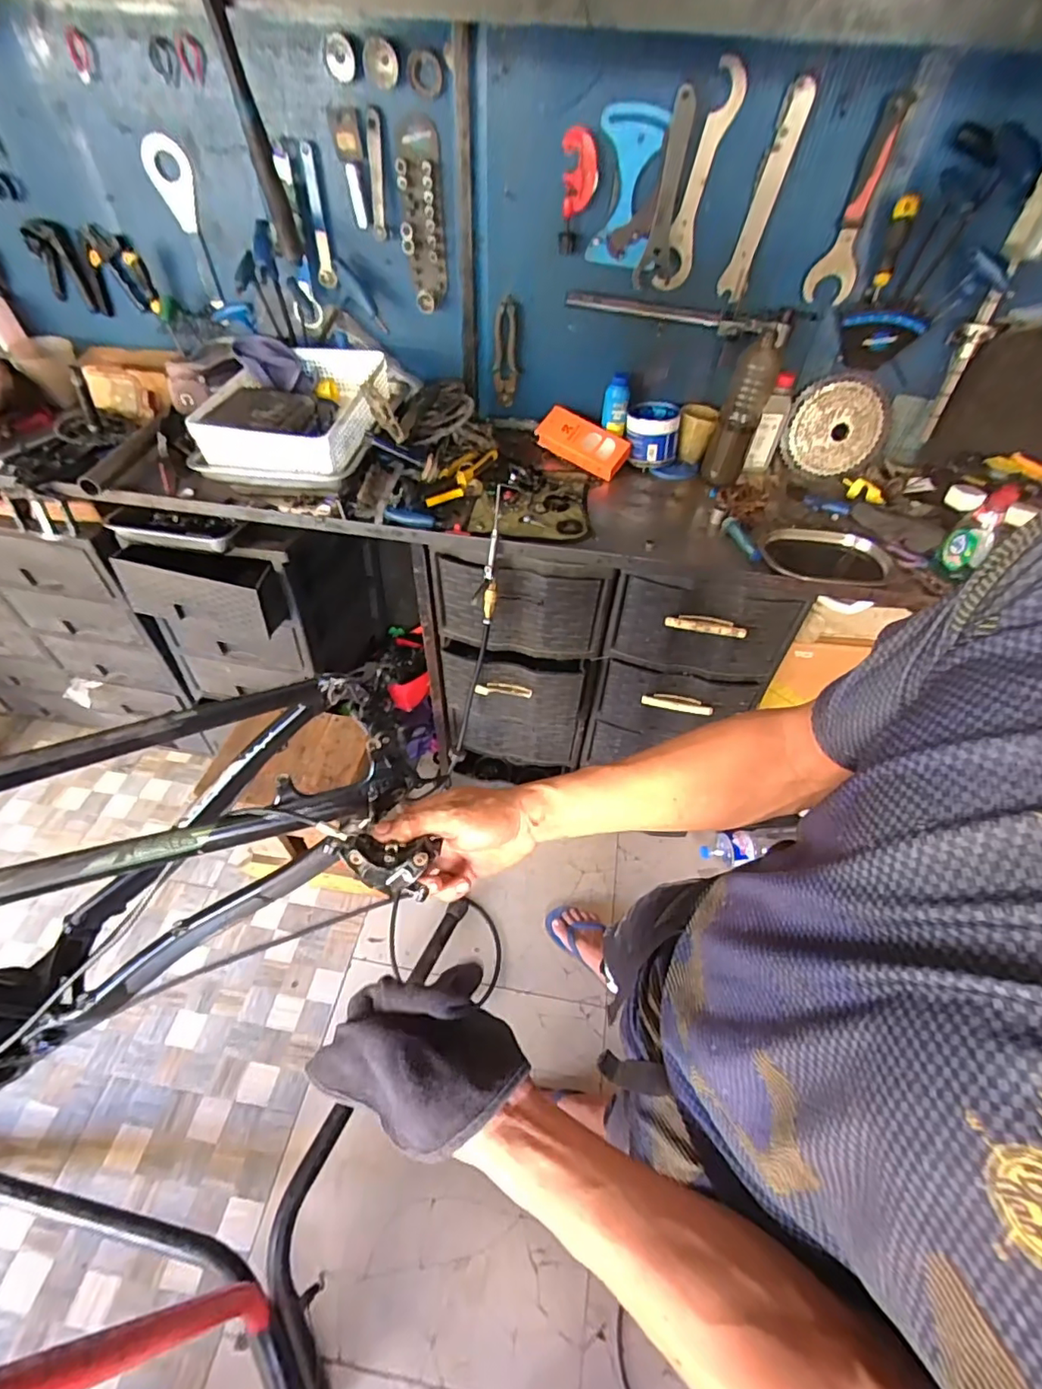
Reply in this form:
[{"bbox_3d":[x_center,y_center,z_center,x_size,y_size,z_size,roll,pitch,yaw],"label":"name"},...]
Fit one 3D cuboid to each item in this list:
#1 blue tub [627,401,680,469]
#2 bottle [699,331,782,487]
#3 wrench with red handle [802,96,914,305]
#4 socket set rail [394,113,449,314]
[{"bbox_3d":[0.260,-0.520,1.128,0.105,0.087,0.093,7,50,3],"label":"blue tub"},{"bbox_3d":[0.398,-0.506,1.033,0.076,0.243,0.062,20,51,13],"label":"bottle"},{"bbox_3d":[0.513,-0.737,0.864,0.071,0.242,0.012,17,59,10],"label":"wrench with red handle"},{"bbox_3d":[-0.170,-0.815,0.985,0.077,0.247,0.030,-7,50,-9],"label":"socket set rail"}]

